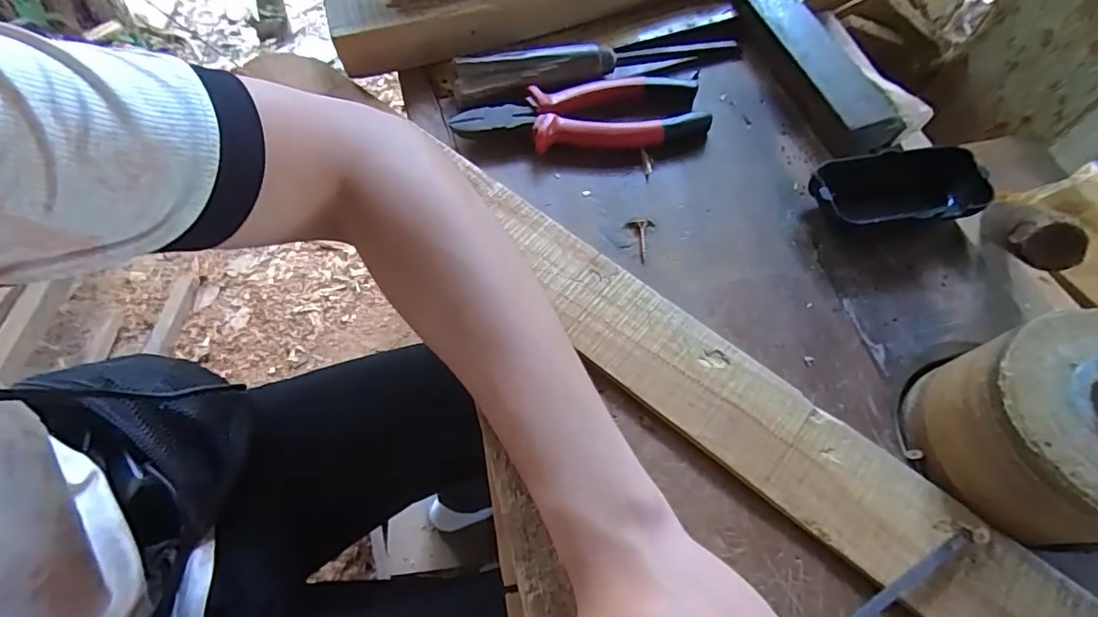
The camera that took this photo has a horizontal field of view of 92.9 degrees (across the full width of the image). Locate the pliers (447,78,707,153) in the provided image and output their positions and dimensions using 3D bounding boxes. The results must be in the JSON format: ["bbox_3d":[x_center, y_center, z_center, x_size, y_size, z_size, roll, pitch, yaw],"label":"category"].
[{"bbox_3d":[0.025,-0.144,0.386,0.183,0.015,0.063,-9,64,-6],"label":"pliers"}]

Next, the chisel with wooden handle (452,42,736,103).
[{"bbox_3d":[0.039,-0.189,0.400,0.224,0.021,0.033,-13,65,-7],"label":"chisel with wooden handle"}]

